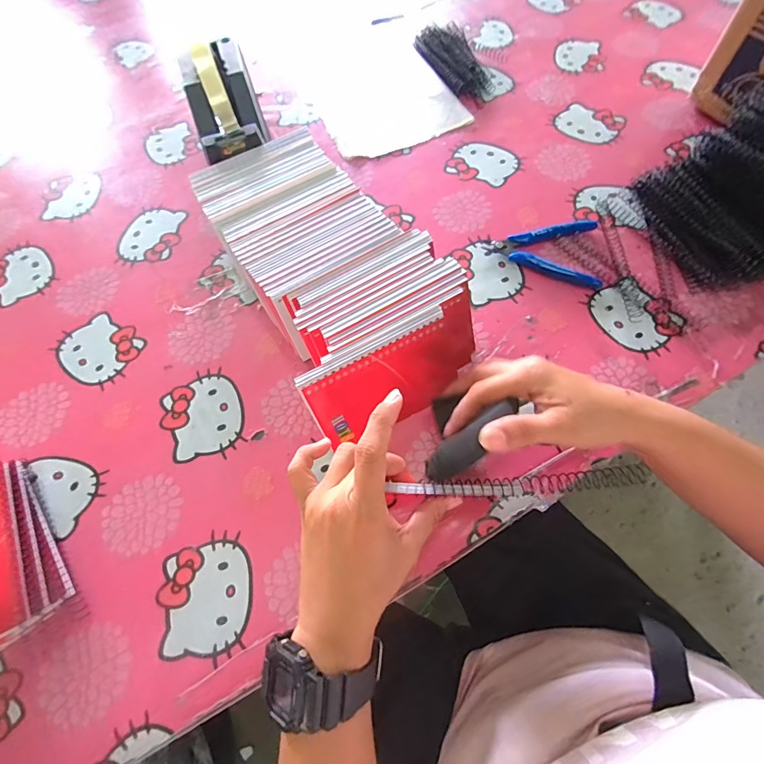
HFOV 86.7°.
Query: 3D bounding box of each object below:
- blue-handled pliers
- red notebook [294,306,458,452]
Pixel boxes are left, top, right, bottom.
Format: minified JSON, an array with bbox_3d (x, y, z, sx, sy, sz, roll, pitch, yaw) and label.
[{"bbox_3d":[0.176,-0.132,0.428,0.116,0.014,0.085,-8,65,0],"label":"blue-handled pliers"},{"bbox_3d":[0.003,0.002,0.344,0.129,0.083,0.008,-27,36,-10],"label":"red notebook"}]

